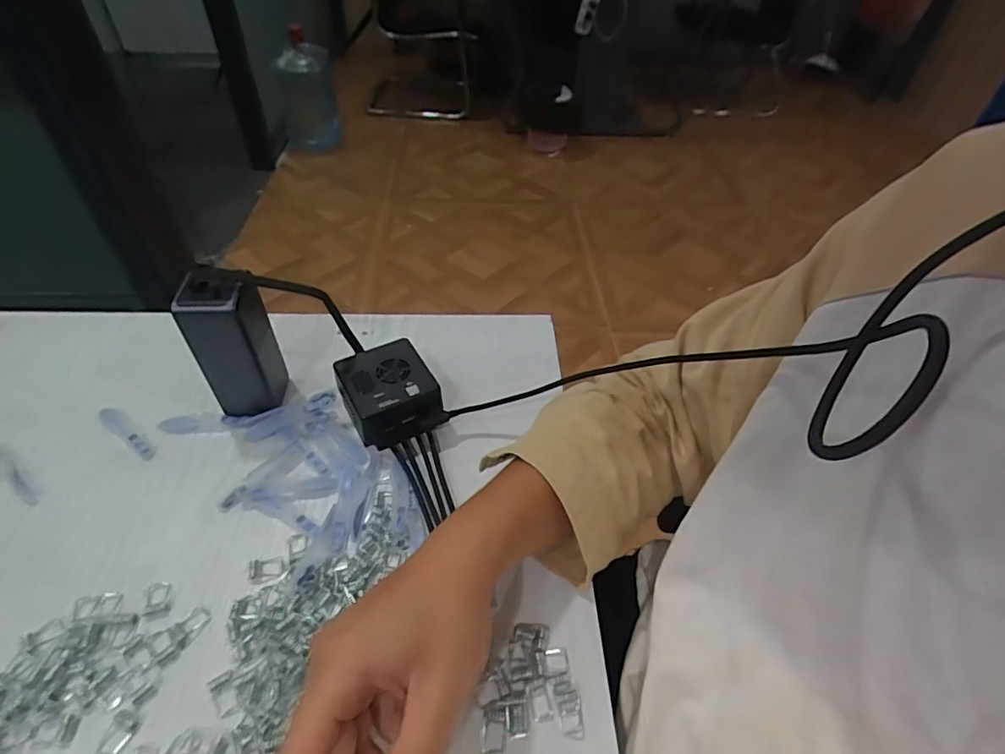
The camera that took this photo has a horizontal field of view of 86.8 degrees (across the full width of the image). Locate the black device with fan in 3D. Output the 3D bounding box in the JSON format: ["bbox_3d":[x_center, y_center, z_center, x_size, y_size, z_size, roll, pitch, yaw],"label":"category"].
[{"bbox_3d":[-0.102,0.014,0.469,0.073,0.047,0.085,-20,51,-21],"label":"black device with fan"}]

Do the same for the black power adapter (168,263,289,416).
[{"bbox_3d":[-0.221,-0.023,0.444,0.057,0.131,0.048,-10,48,-12],"label":"black power adapter"}]

